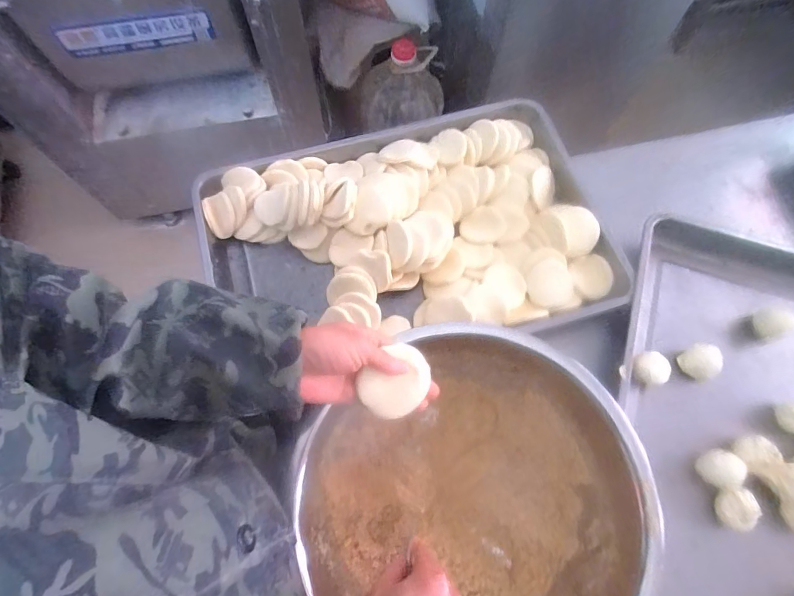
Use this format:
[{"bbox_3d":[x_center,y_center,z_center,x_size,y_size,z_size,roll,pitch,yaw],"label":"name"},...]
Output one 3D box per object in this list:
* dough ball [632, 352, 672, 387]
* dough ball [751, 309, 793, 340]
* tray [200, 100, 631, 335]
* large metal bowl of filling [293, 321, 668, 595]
[{"bbox_3d":[0.352,0.102,0.608,0.046,0.039,0.045,0,70,-1],"label":"dough ball"},{"bbox_3d":[0.562,0.038,0.647,0.041,0.033,0.042,0,70,-1],"label":"dough ball"},{"bbox_3d":[0.022,-0.097,0.662,0.601,0.068,0.394,-17,72,-7],"label":"tray"},{"bbox_3d":[0.084,0.224,0.503,0.349,0.160,0.343,0,70,-1],"label":"large metal bowl of filling"}]

